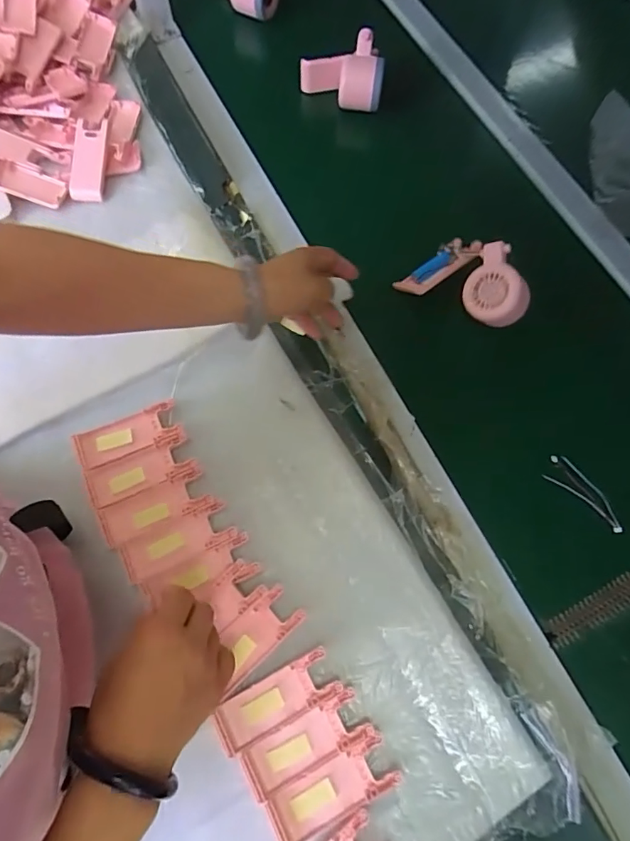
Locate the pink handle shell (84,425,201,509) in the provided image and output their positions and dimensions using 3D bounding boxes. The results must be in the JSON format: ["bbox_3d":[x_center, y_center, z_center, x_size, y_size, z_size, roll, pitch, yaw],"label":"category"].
[{"bbox_3d":[-0.169,0.049,0.472,0.100,0.007,0.052,-23,73,-9],"label":"pink handle shell"}]

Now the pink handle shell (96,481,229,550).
[{"bbox_3d":[-0.147,0.084,0.462,0.109,0.004,0.040,-19,72,-8],"label":"pink handle shell"}]

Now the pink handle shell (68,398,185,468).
[{"bbox_3d":[-0.187,0.014,0.484,0.101,0.009,0.040,-22,73,-9],"label":"pink handle shell"}]

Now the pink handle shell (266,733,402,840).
[{"bbox_3d":[0.014,0.293,0.382,0.101,0.008,0.038,-26,73,-10],"label":"pink handle shell"}]

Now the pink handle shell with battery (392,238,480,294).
[{"bbox_3d":[0.138,-0.174,0.549,0.101,0.014,0.033,-32,74,3],"label":"pink handle shell with battery"}]

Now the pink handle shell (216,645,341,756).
[{"bbox_3d":[-0.031,0.234,0.405,0.101,0.007,0.040,-27,73,-10],"label":"pink handle shell"}]

